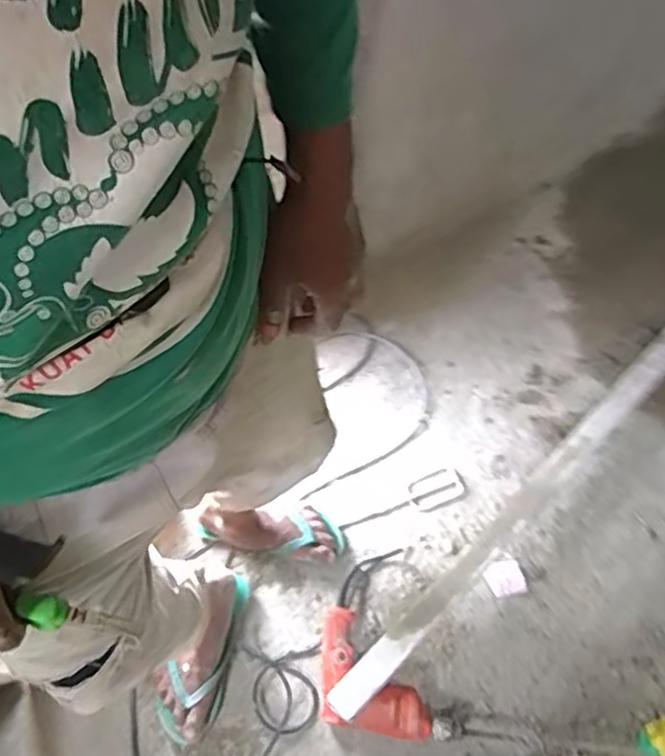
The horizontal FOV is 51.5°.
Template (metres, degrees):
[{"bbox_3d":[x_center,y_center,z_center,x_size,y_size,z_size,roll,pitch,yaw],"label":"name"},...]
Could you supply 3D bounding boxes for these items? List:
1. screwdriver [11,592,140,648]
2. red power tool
[{"bbox_3d":[-0.195,0.185,0.525,0.095,0.021,0.022,31,55,-31],"label":"screwdriver"},{"bbox_3d":[0.039,0.480,1.070,0.129,0.068,0.232,-36,65,-16],"label":"red power tool"}]

